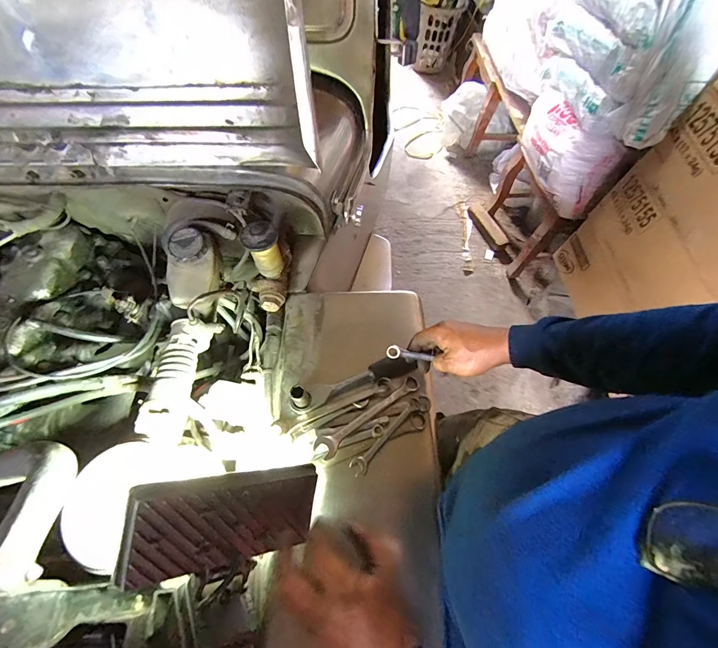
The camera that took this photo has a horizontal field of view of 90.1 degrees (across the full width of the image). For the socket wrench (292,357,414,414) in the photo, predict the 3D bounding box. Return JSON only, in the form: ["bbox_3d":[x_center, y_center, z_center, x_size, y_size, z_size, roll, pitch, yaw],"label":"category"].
[{"bbox_3d":[-0.005,0.093,0.573,0.213,0.047,0.054,-19,66,-12],"label":"socket wrench"}]

